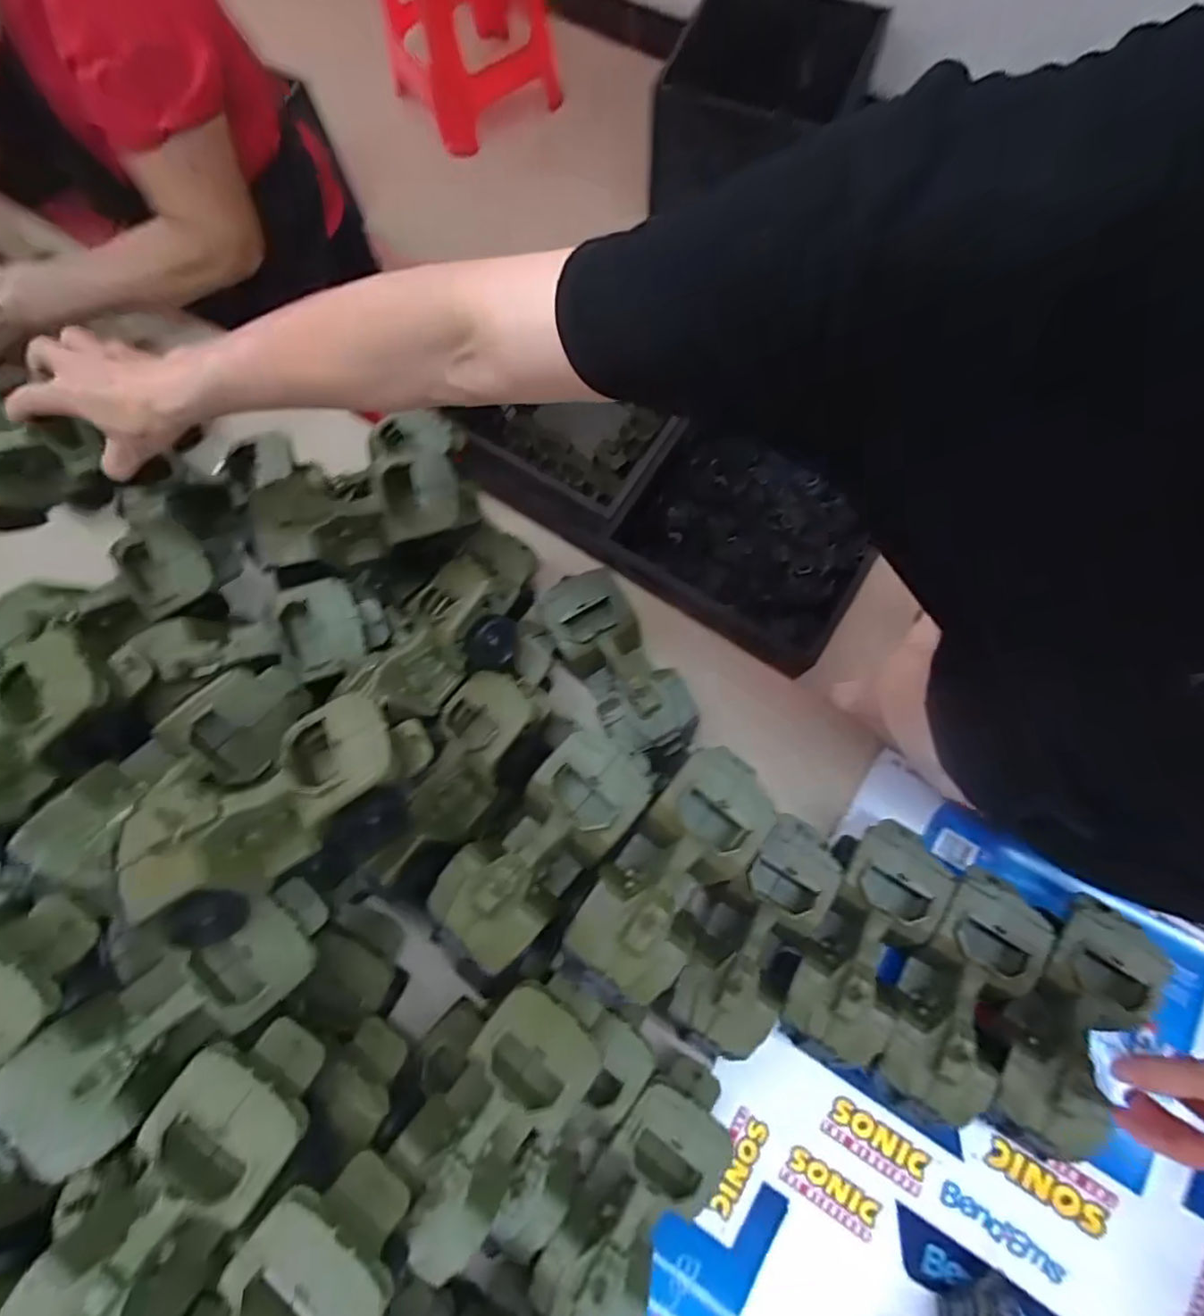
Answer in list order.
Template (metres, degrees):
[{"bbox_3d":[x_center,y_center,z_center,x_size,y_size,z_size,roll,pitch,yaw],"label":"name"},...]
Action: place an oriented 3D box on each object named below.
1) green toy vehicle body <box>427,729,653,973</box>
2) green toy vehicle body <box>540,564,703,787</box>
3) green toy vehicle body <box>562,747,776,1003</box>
[{"bbox_3d":[-0.040,0.133,0.438,0.077,0.058,0.179,41,80,12],"label":"green toy vehicle body"},{"bbox_3d":[0.008,0.013,0.553,0.100,0.070,0.186,-31,76,-6],"label":"green toy vehicle body"},{"bbox_3d":[0.055,0.148,0.425,0.081,0.050,0.183,36,79,11],"label":"green toy vehicle body"}]

